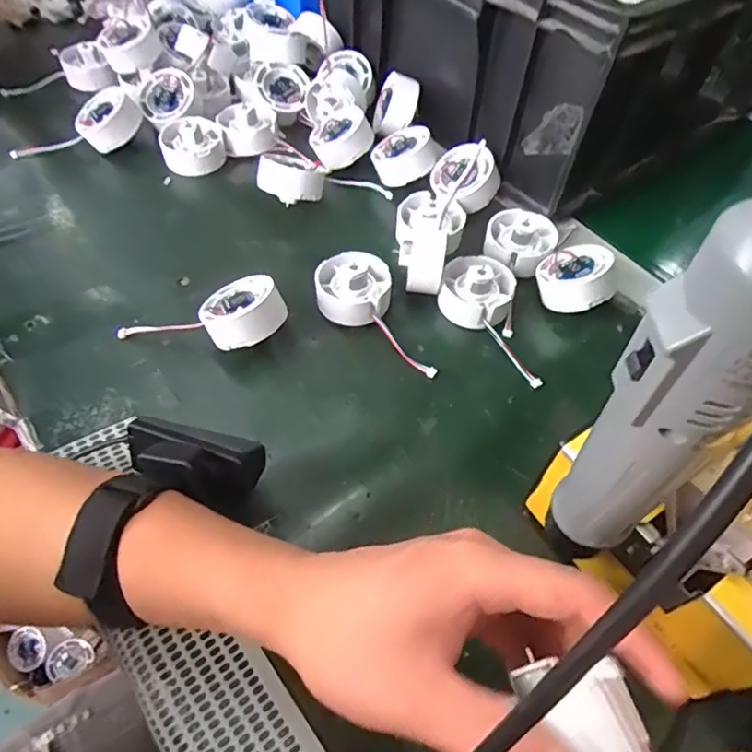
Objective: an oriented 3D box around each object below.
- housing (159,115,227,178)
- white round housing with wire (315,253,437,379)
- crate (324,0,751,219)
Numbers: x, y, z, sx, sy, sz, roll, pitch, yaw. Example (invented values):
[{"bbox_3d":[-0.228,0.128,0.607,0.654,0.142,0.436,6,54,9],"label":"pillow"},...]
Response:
[{"bbox_3d":[-0.165,-0.213,0.515,0.054,0.034,0.054,-9,56,-9],"label":"housing"},{"bbox_3d":[-0.006,-0.044,0.404,0.056,0.031,0.108,-16,58,-14],"label":"white round housing with wire"},{"bbox_3d":[0.203,-0.401,0.557,0.437,0.146,0.372,-33,63,-23],"label":"crate"}]

